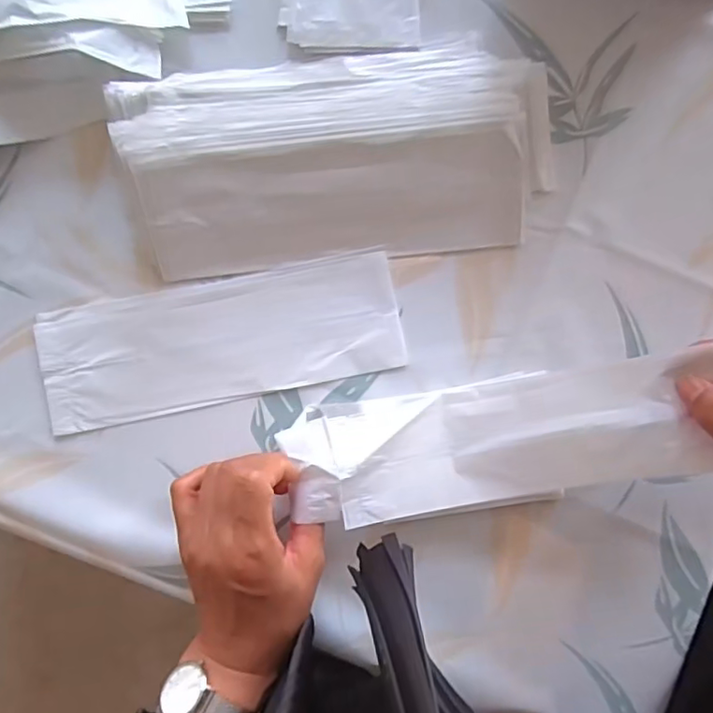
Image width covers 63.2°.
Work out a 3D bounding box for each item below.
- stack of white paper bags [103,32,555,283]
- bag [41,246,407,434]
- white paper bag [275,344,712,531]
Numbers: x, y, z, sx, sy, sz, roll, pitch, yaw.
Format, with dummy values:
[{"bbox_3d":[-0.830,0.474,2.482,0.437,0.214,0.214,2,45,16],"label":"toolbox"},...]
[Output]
[{"bbox_3d":[-0.013,-0.143,0.400,0.291,0.043,0.148,-6,86,0],"label":"stack of white paper bags"},{"bbox_3d":[-0.096,-0.011,0.405,0.248,0.005,0.084,-11,86,0],"label":"bag"},{"bbox_3d":[0.084,0.056,0.367,0.259,0.046,0.081,-11,86,9],"label":"white paper bag"}]

